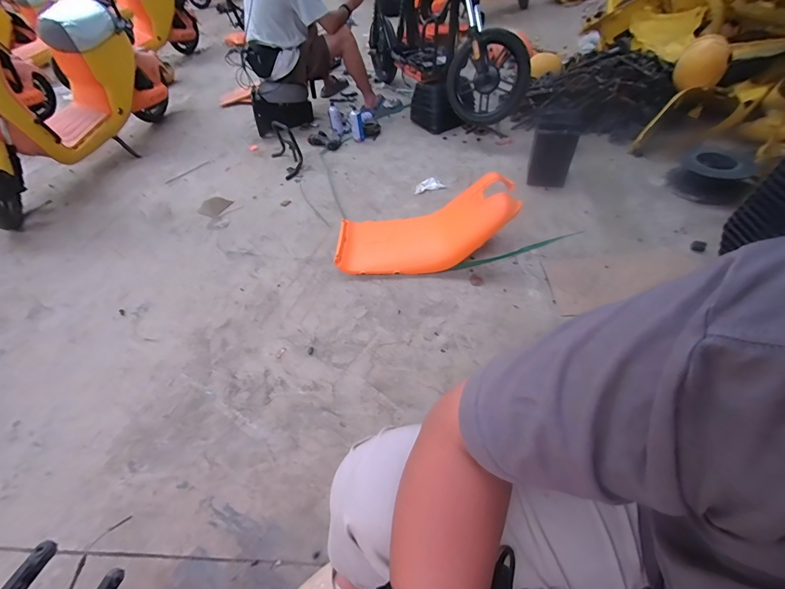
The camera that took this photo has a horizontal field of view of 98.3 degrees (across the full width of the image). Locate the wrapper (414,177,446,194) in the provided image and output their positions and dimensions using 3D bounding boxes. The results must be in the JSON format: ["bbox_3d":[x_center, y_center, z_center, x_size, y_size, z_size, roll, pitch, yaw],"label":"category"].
[{"bbox_3d":[0.180,-0.533,1.665,0.159,0.034,0.068,-12,48,-4],"label":"wrapper"}]

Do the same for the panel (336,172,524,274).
[{"bbox_3d":[0.125,-0.225,1.260,0.660,0.184,0.224,-15,47,12],"label":"panel"}]

